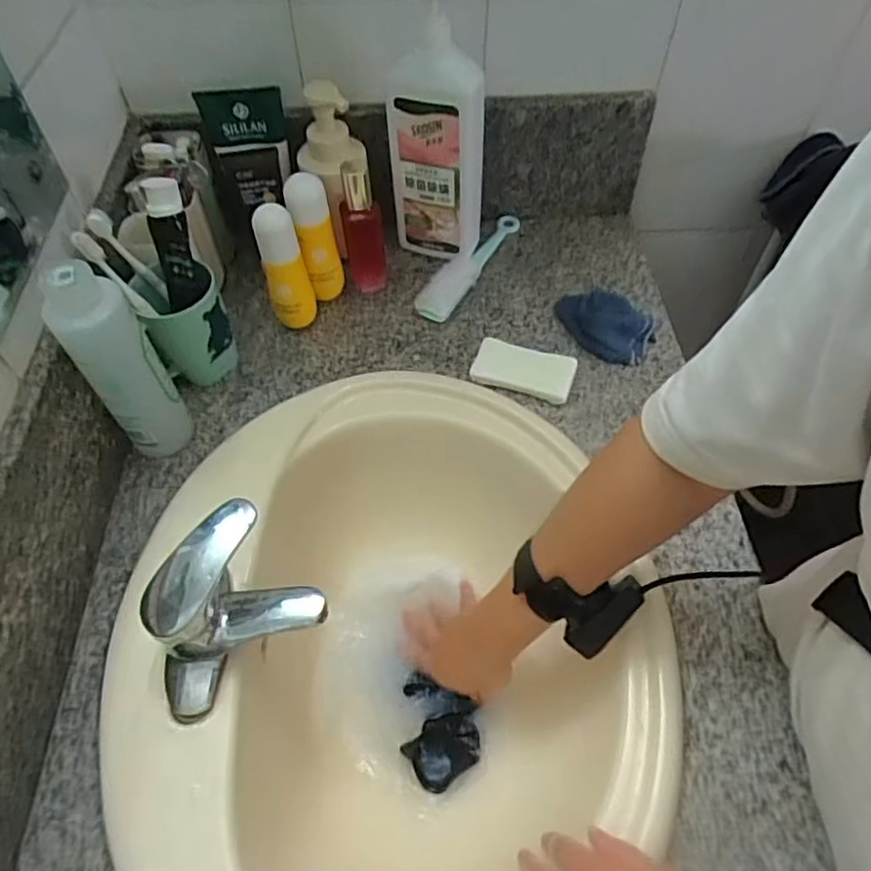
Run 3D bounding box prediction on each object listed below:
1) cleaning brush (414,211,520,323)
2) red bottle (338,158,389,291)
[{"bbox_3d":[0.041,-0.213,0.782,0.048,0.022,0.200,27,61,18],"label":"cleaning brush"},{"bbox_3d":[-0.081,-0.230,0.716,0.044,0.148,0.034,-10,56,-5],"label":"red bottle"}]

